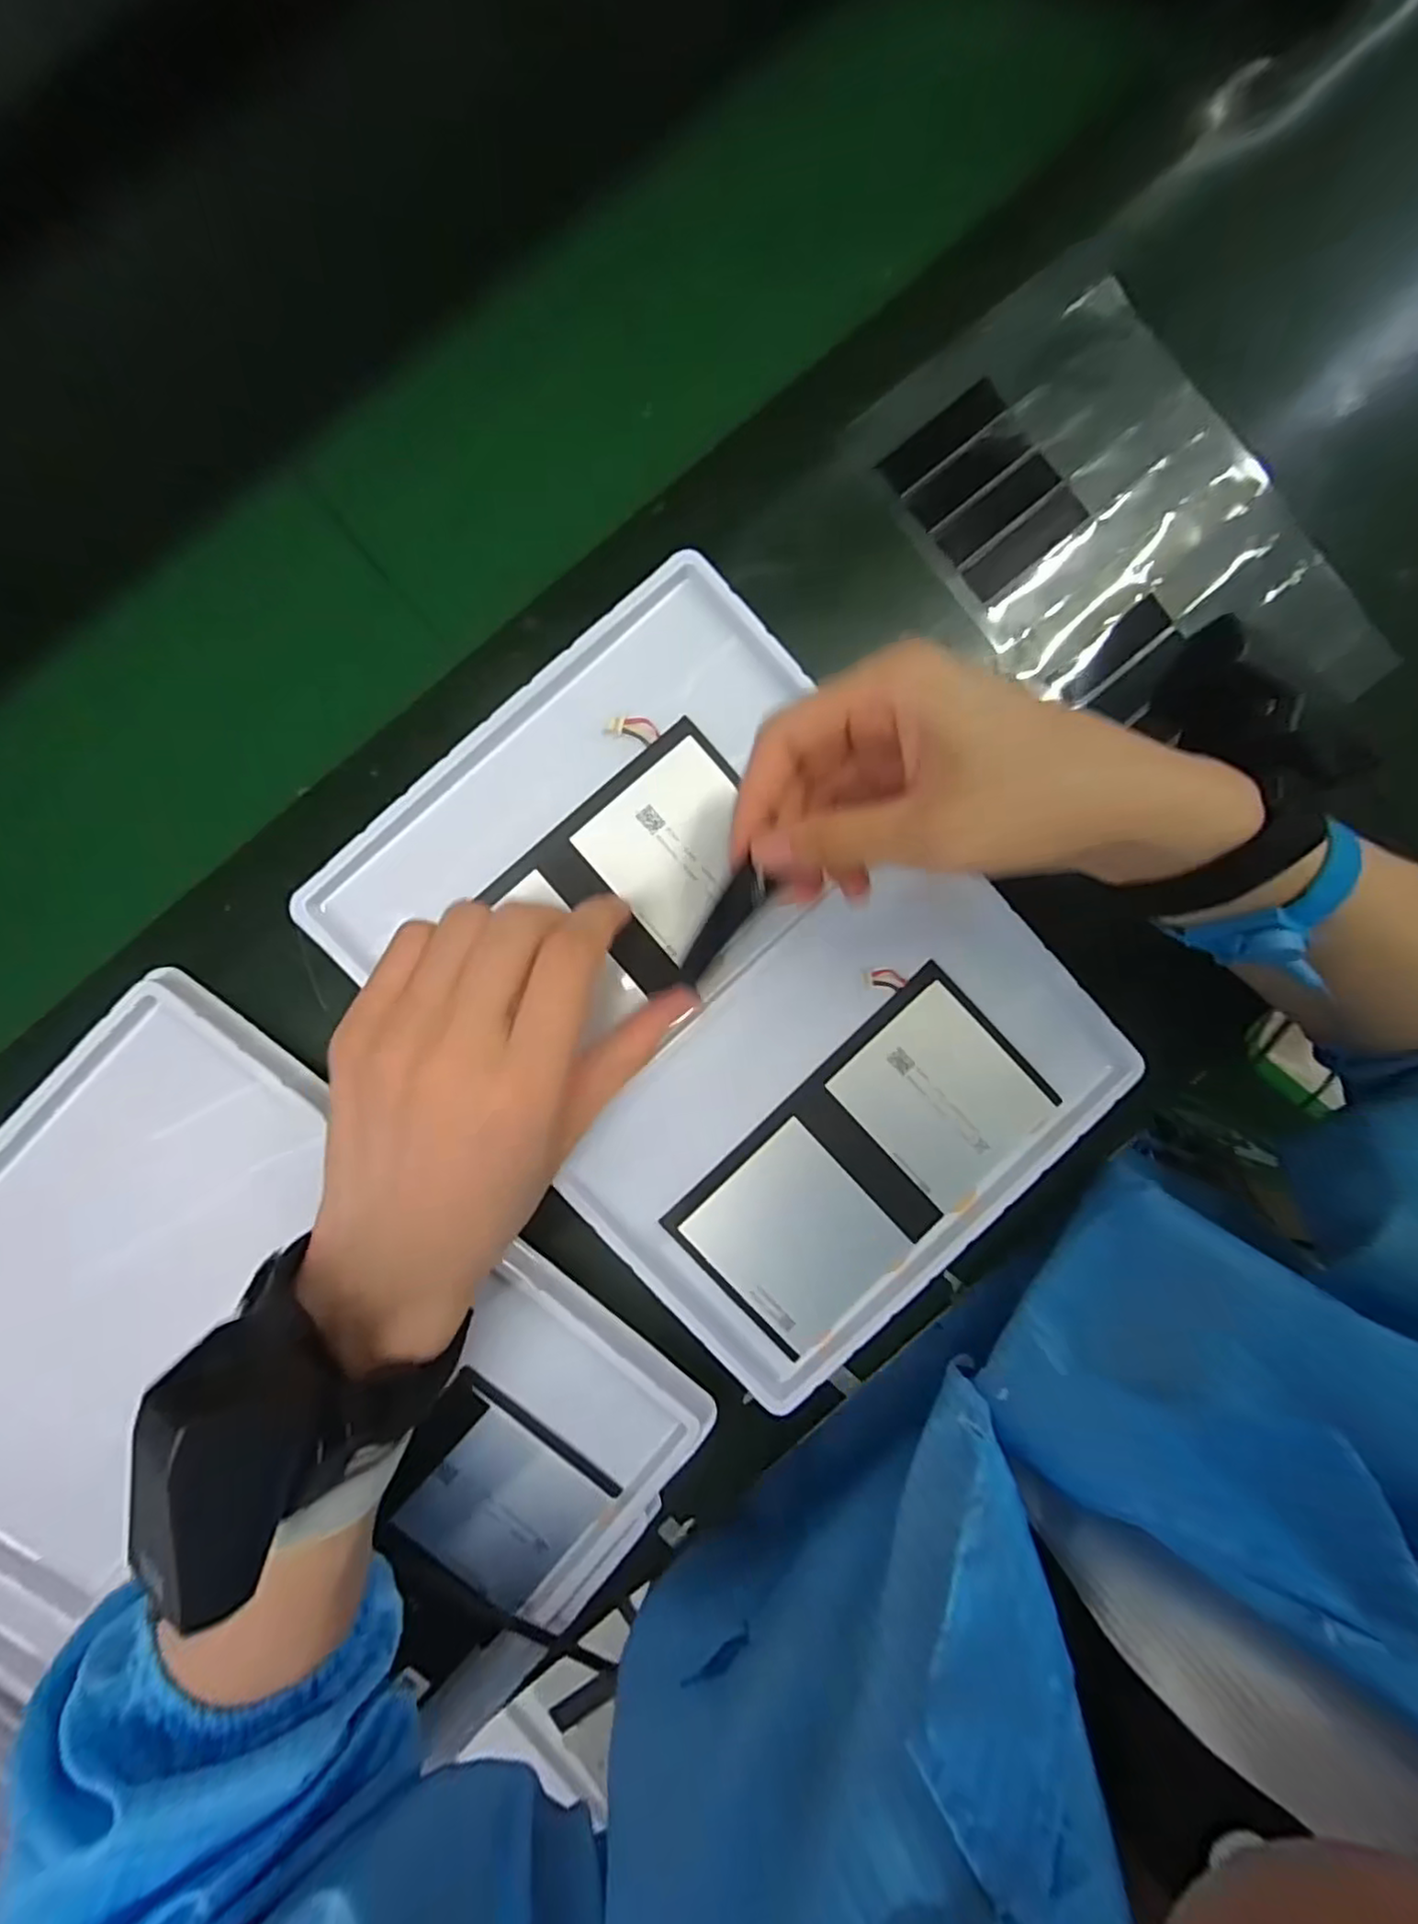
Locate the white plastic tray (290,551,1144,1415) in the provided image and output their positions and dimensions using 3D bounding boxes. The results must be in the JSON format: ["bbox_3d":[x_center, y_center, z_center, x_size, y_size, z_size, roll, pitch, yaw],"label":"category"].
[{"bbox_3d":[0.012,0.012,0.321,0.234,0.036,0.317,-42,94,-1],"label":"white plastic tray"}]

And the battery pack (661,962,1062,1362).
[{"bbox_3d":[0.069,0.089,0.315,0.174,0.007,0.101,-44,91,-3],"label":"battery pack"}]

